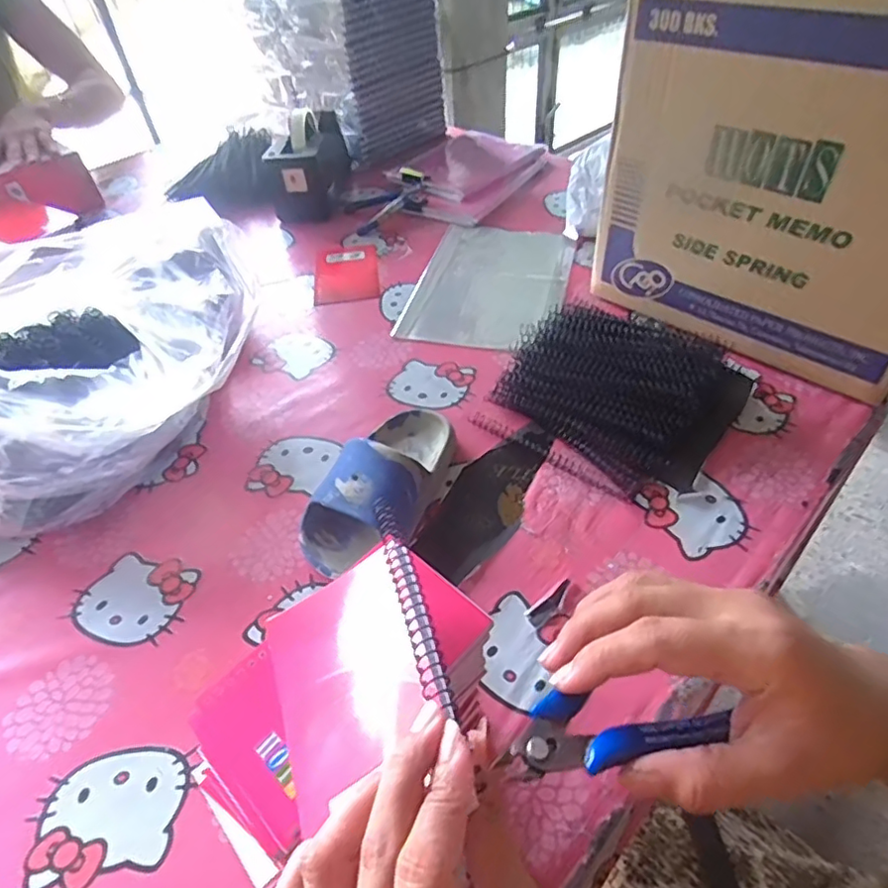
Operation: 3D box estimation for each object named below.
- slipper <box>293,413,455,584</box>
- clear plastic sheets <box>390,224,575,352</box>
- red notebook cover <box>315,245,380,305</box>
[{"bbox_3d":[-0.047,0.025,0.477,0.079,0.063,0.172,16,49,19],"label":"slipper"},{"bbox_3d":[0.059,-0.204,0.723,0.170,0.008,0.240,9,48,13],"label":"clear plastic sheets"},{"bbox_3d":[-0.124,-0.220,0.760,0.079,0.006,0.126,-8,46,-3],"label":"red notebook cover"}]

